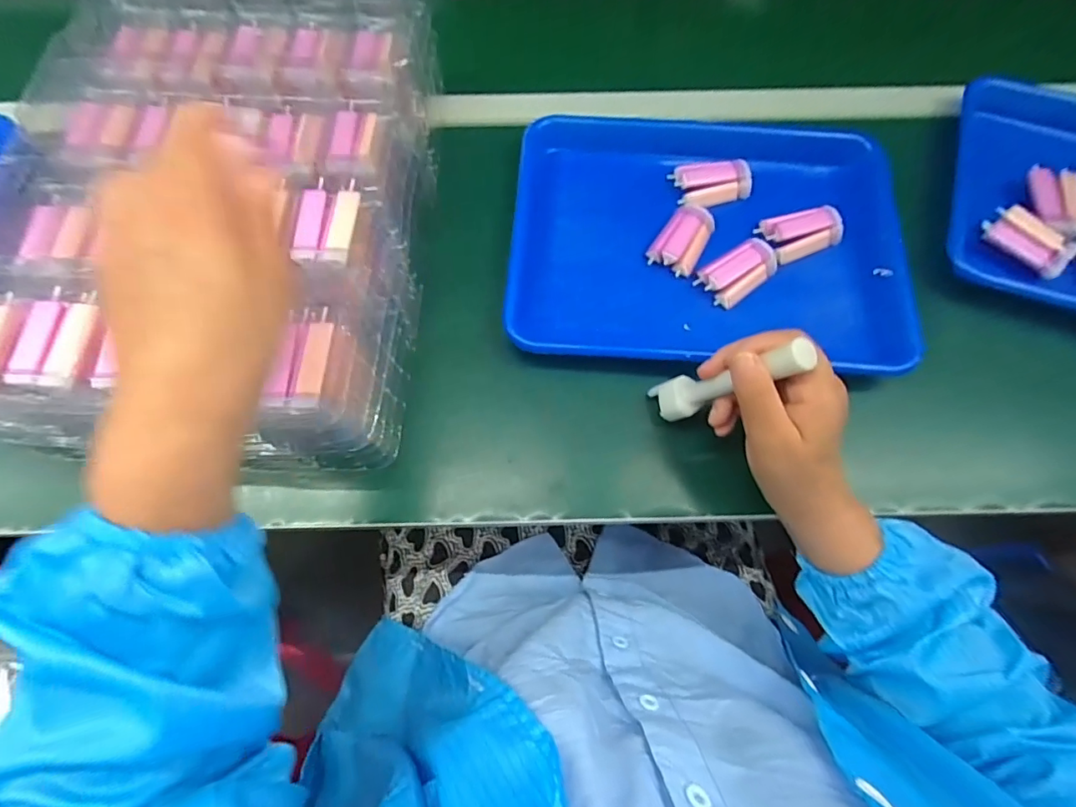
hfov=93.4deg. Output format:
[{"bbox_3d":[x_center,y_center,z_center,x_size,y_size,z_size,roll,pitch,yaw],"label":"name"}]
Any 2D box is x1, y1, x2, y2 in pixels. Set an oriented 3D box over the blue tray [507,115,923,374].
[{"bbox_3d":[0.144,-0.152,0.447,0.324,0.039,0.255,4,69,1],"label":"blue tray"}]

